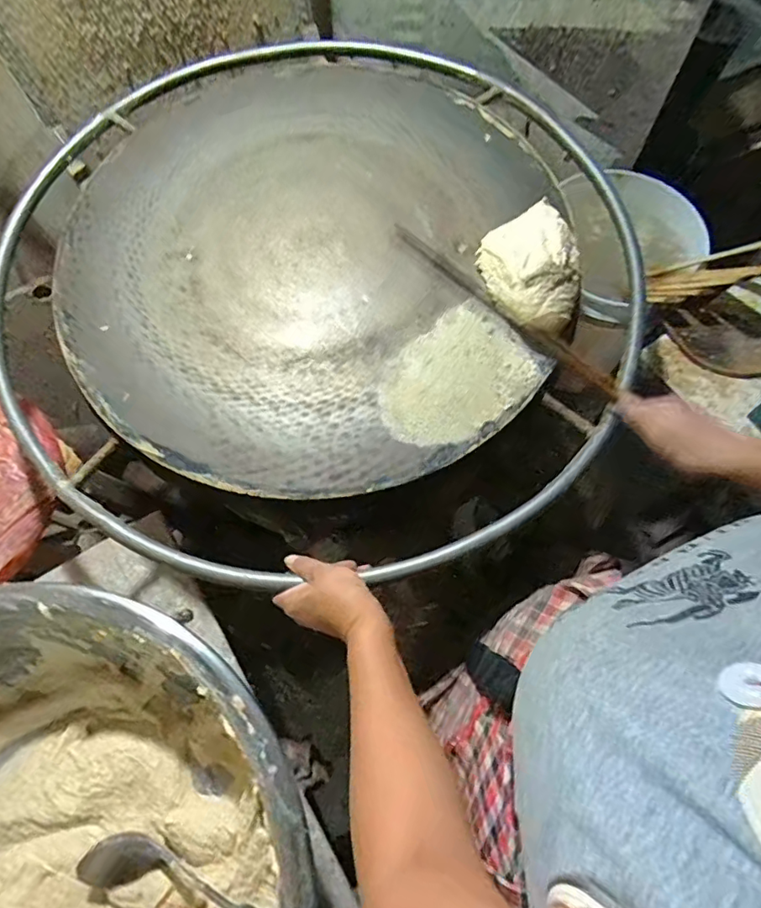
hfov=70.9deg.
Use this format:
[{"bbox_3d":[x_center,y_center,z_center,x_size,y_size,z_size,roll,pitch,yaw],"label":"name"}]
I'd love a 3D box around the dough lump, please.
[{"bbox_3d":[0.171,-0.207,0.611,0.099,0.060,0.149,-3,69,0],"label":"dough lump"}]

